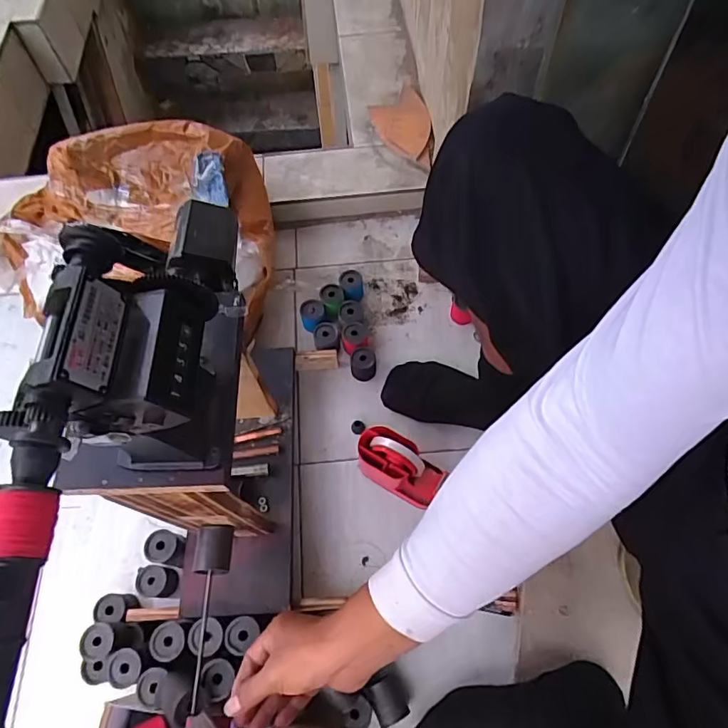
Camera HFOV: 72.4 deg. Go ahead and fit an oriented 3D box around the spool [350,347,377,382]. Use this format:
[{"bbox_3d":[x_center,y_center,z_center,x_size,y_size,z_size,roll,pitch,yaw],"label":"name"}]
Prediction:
[{"bbox_3d":[-0.001,0.002,0.874,0.044,0.048,0.046,-6,63,-1],"label":"spool"}]

